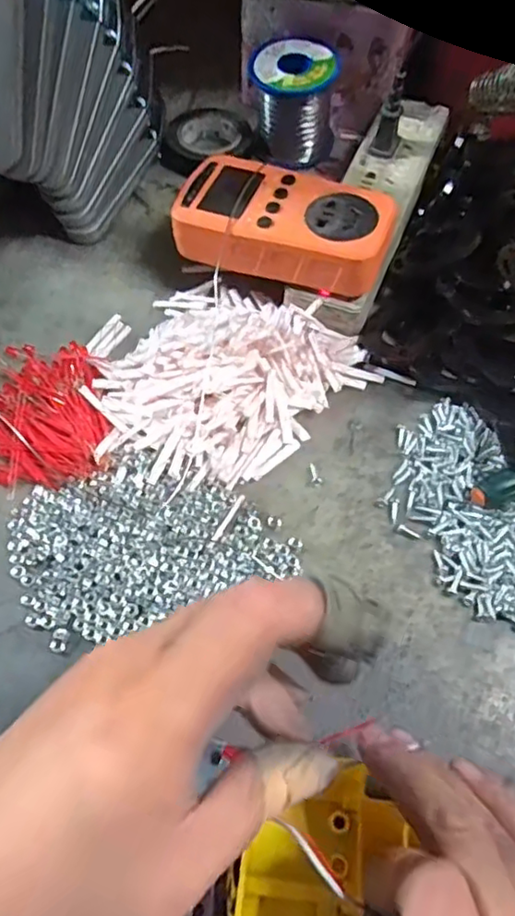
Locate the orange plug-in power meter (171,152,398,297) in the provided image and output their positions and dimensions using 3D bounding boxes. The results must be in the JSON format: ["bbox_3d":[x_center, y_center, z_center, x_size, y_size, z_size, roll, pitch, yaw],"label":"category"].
[{"bbox_3d":[0.016,-0.139,0.362,0.126,0.029,0.065,19,63,9],"label":"orange plug-in power meter"}]

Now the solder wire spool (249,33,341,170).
[{"bbox_3d":[0.027,-0.273,0.461,0.064,0.068,0.063,2,62,1],"label":"solder wire spool"}]

